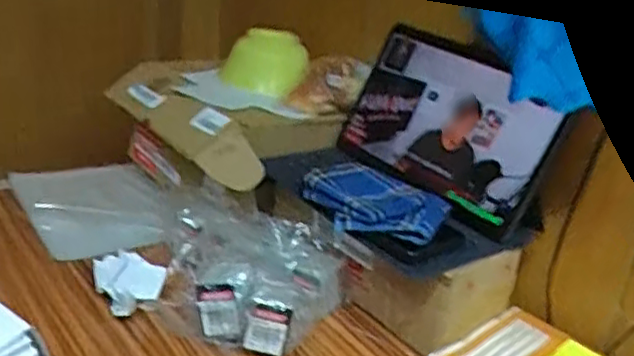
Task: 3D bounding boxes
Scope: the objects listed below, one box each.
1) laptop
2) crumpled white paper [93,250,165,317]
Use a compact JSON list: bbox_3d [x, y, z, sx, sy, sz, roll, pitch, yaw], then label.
[{"bbox_3d":[0.082,-0.036,0.679,0.168,0.142,0.259,-10,28,-32],"label":"laptop"},{"bbox_3d":[-0.185,0.102,0.655,0.055,0.043,0.057,-14,30,-39],"label":"crumpled white paper"}]

